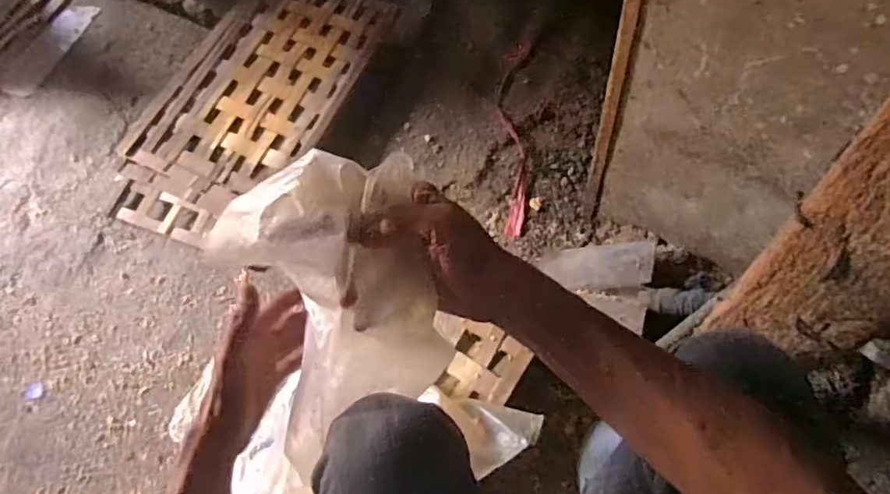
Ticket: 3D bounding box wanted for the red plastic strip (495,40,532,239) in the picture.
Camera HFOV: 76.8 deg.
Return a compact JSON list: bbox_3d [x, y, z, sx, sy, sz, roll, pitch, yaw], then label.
[{"bbox_3d":[0.139,-0.235,1.167,0.068,0.011,0.465,2,64,7],"label":"red plastic strip"}]

